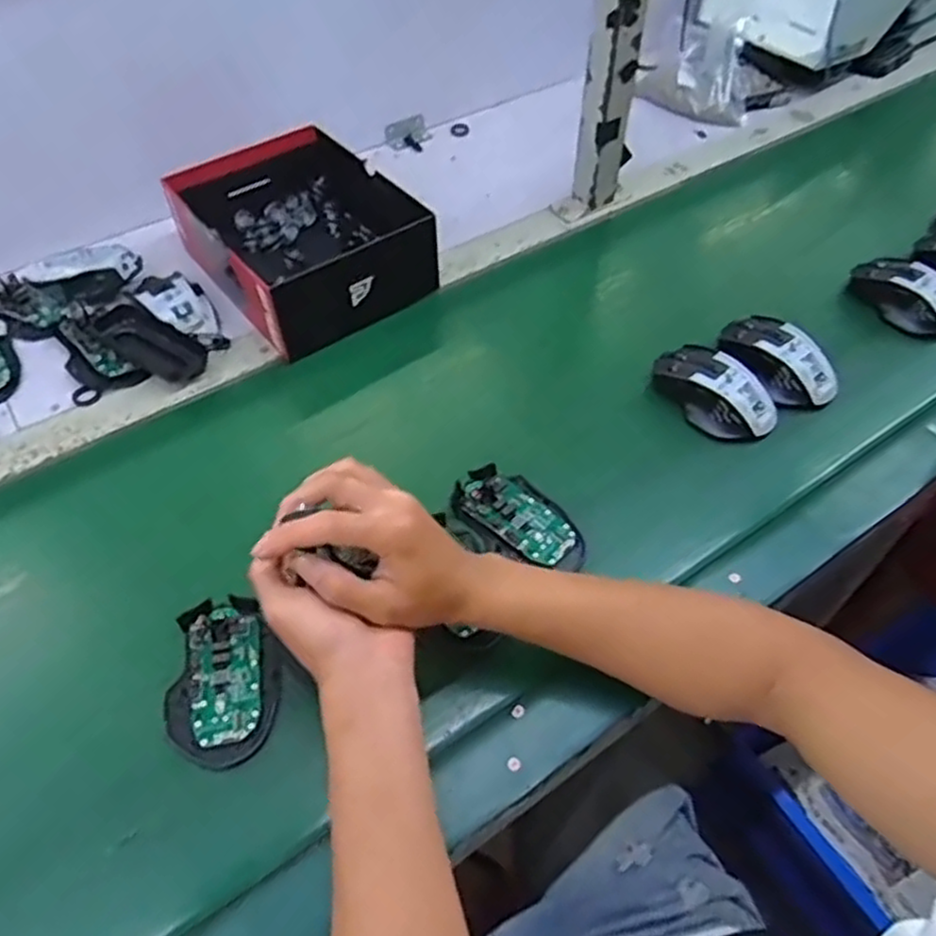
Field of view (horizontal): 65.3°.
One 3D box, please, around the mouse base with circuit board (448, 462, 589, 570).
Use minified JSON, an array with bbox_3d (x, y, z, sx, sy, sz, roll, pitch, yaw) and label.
[{"bbox_3d":[0.043,0.039,0.592,0.117,0.016,0.062,33,60,23],"label":"mouse base with circuit board"}]

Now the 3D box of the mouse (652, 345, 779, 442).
[{"bbox_3d":[0.223,-0.071,0.659,0.065,0.034,0.113,-38,61,-25],"label":"mouse"}]

